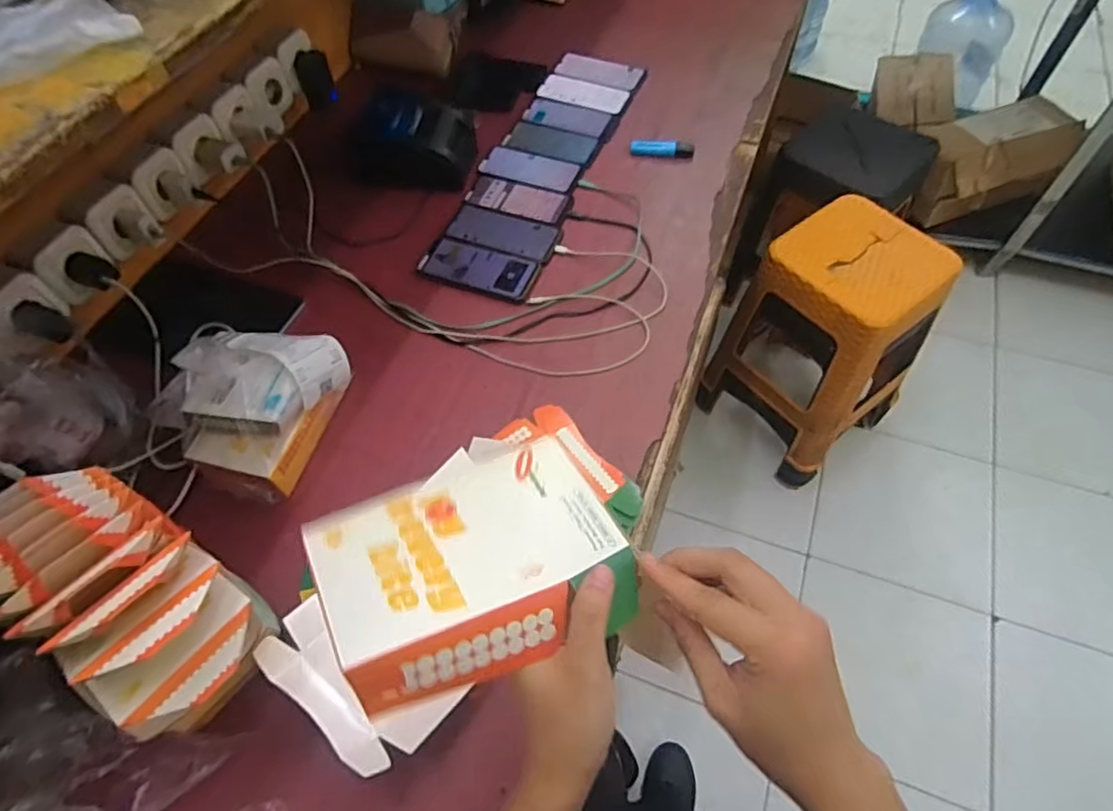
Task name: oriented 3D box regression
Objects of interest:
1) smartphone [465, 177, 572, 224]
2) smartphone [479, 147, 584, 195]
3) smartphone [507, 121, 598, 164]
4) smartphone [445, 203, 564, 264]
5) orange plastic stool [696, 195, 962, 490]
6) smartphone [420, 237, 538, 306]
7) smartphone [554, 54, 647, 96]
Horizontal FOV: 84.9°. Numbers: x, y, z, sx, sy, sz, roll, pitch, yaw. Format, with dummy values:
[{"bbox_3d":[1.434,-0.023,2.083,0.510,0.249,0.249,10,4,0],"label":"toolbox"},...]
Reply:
[{"bbox_3d":[-0.062,-0.323,0.959,0.173,0.005,0.071,17,60,13],"label":"smartphone"},{"bbox_3d":[-0.044,-0.383,0.993,0.161,0.004,0.084,18,60,13],"label":"smartphone"},{"bbox_3d":[-0.006,-0.455,1.050,0.154,0.004,0.074,18,60,14],"label":"smartphone"},{"bbox_3d":[-0.079,-0.259,0.909,0.170,0.008,0.085,18,60,13],"label":"smartphone"},{"bbox_3d":[0.601,-0.127,1.406,0.313,0.581,0.341,-35,62,-18],"label":"orange plastic stool"},{"bbox_3d":[-0.109,-0.197,0.875,0.163,0.013,0.076,15,59,12],"label":"smartphone"},{"bbox_3d":[0.083,-0.622,1.133,0.168,0.007,0.080,23,61,16],"label":"smartphone"}]

